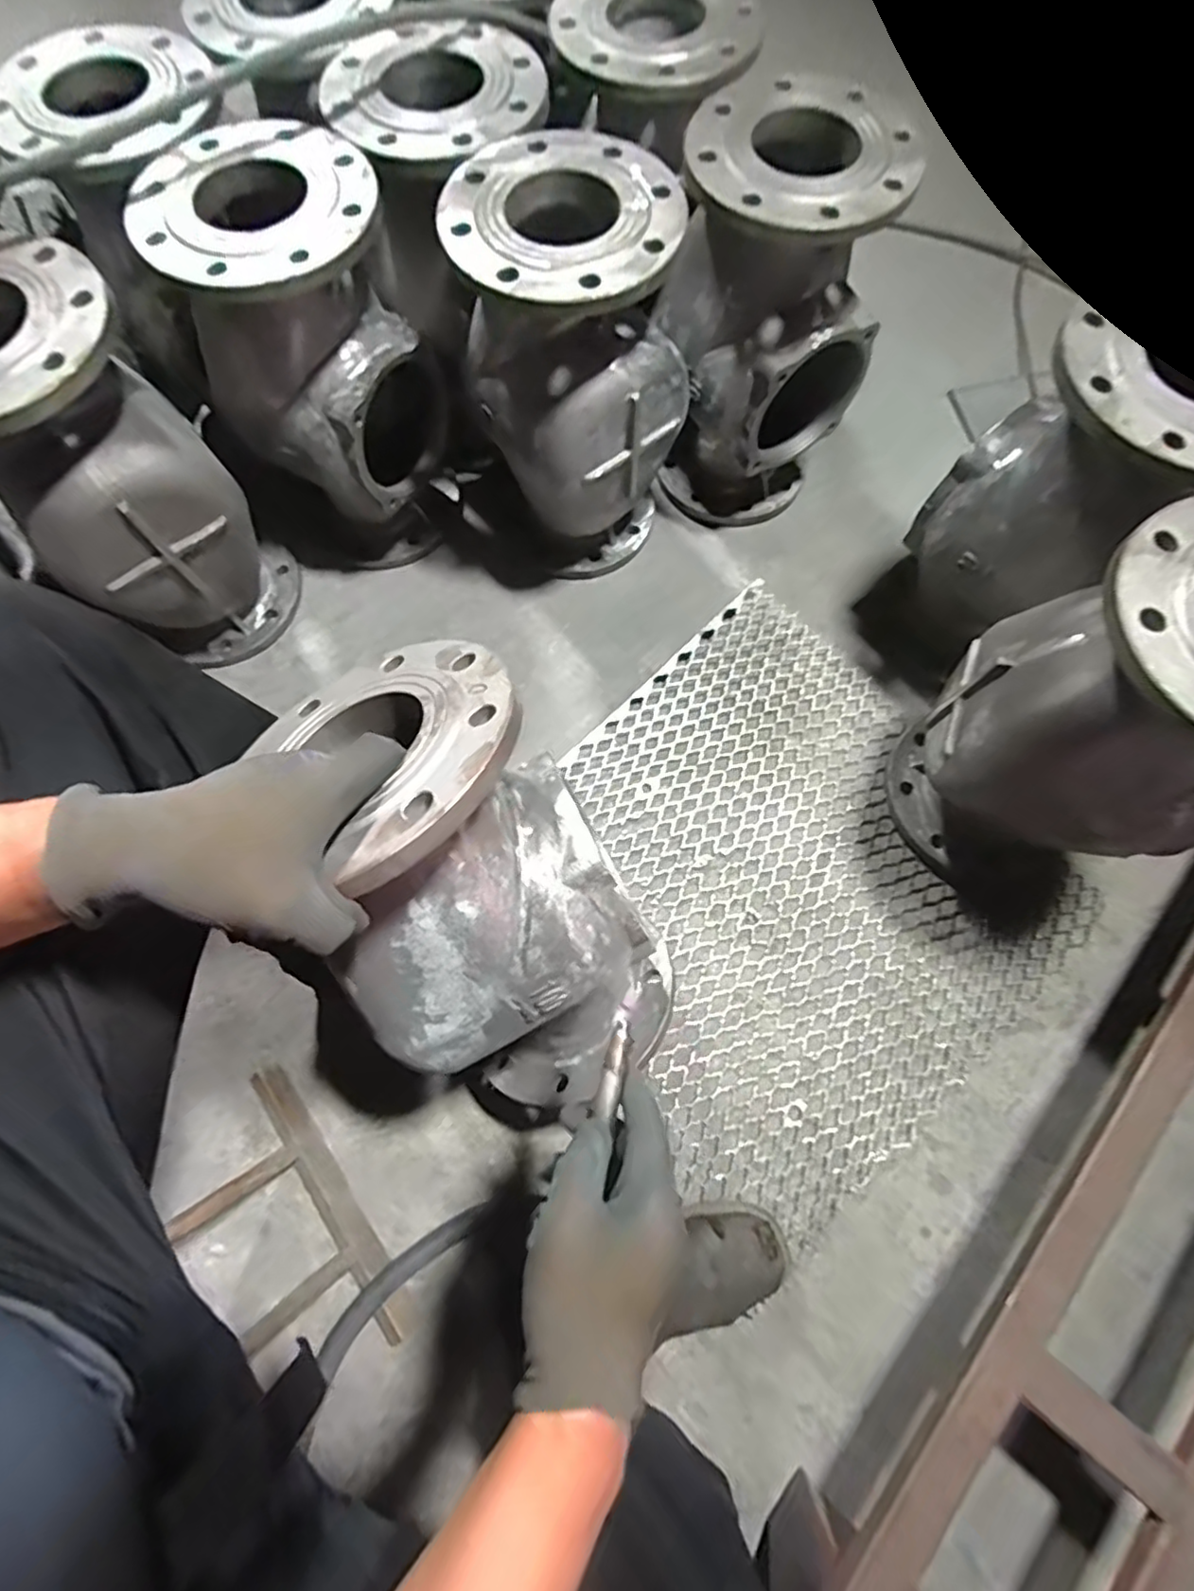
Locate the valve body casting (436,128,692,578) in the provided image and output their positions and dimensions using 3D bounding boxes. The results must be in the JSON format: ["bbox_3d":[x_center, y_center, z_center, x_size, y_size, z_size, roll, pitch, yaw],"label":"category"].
[{"bbox_3d":[-0.025,-0.445,0.714,0.213,0.363,0.230,-16,74,-4],"label":"valve body casting"}]

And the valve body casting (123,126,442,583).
[{"bbox_3d":[-0.303,-0.453,0.717,0.228,0.364,0.215,-30,75,-8],"label":"valve body casting"}]

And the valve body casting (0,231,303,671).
[{"bbox_3d":[-0.498,-0.321,0.673,0.200,0.358,0.207,-36,76,-10],"label":"valve body casting"}]

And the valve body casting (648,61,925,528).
[{"bbox_3d":[0.189,-0.525,0.735,0.203,0.362,0.194,-26,75,-7],"label":"valve body casting"}]

